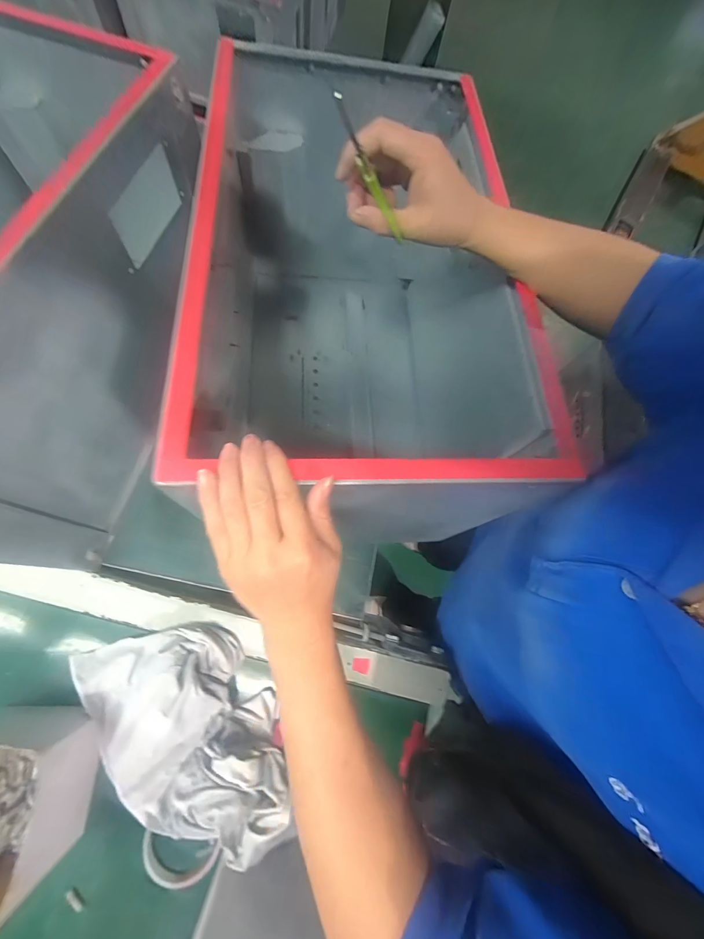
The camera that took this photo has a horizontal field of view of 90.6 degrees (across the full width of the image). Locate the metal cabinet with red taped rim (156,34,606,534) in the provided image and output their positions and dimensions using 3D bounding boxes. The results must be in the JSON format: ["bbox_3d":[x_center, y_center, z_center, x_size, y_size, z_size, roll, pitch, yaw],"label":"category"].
[{"bbox_3d":[0.010,-0.193,0.477,0.323,0.313,0.541,-4,69,-4],"label":"metal cabinet with red taped rim"}]

